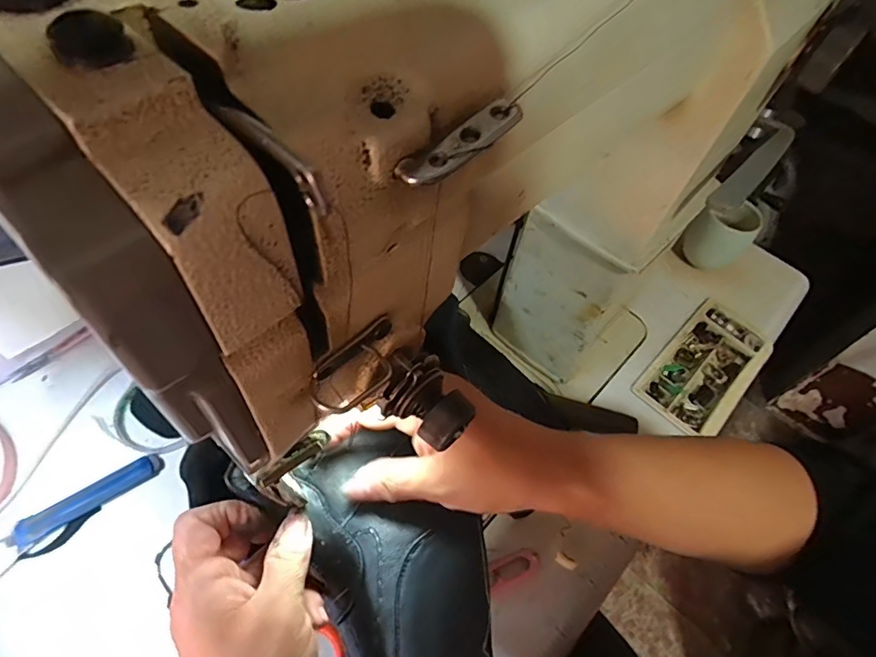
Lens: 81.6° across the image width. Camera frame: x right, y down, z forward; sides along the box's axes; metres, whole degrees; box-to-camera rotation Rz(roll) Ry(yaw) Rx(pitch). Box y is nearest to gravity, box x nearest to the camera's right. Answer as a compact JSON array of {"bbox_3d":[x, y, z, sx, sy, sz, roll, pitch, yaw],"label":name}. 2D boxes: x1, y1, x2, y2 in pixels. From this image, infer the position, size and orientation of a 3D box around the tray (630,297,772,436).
[{"bbox_3d":[0.296,0.046,0.561,0.094,0.030,0.167,41,62,21],"label":"tray"}]

